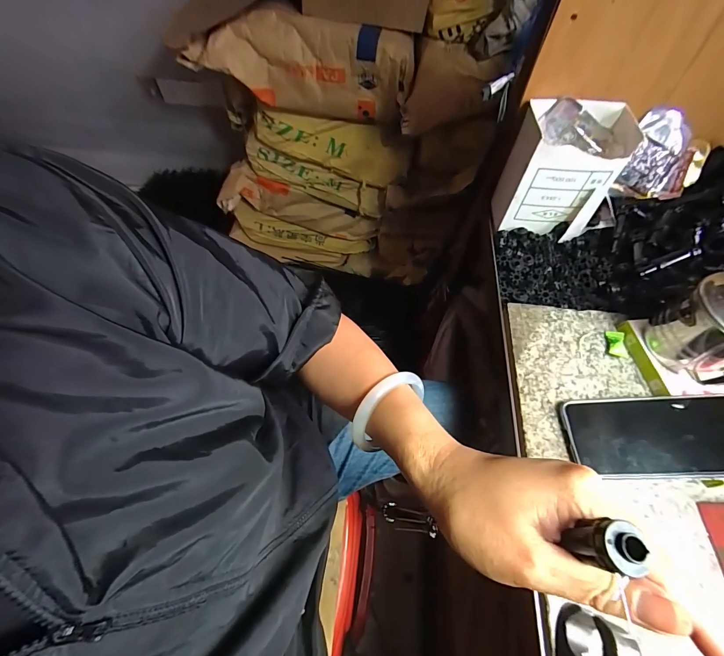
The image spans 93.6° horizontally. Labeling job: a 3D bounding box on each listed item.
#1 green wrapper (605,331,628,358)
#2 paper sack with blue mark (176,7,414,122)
[{"bbox_3d":[0.297,0.018,0.395,0.021,0.009,0.032,14,60,9],"label":"green wrapper"},{"bbox_3d":[-0.142,-0.582,0.775,0.503,0.180,0.103,4,59,3],"label":"paper sack with blue mark"}]

